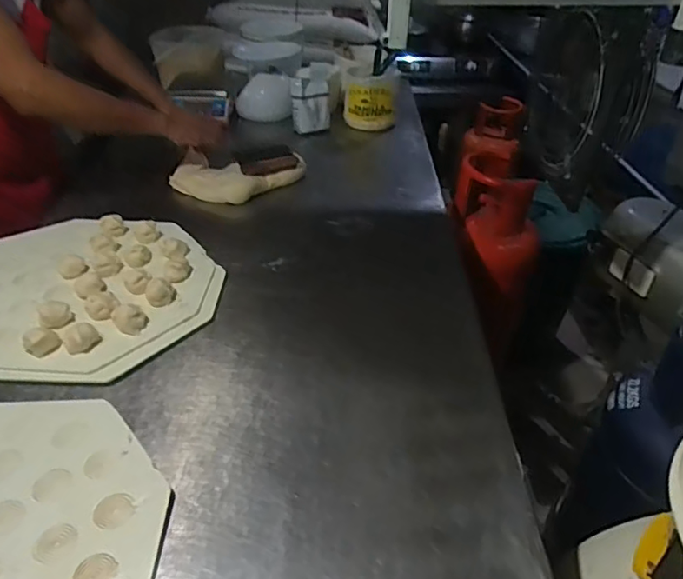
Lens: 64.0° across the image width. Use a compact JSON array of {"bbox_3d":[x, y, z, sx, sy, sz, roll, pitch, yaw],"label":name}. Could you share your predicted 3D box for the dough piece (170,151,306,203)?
[{"bbox_3d":[-0.245,-0.261,1.275,0.302,0.057,0.145,4,37,2],"label":"dough piece"}]

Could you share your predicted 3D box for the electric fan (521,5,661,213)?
[{"bbox_3d":[0.444,-0.381,1.041,0.083,0.300,0.402,0,37,-2],"label":"electric fan"}]

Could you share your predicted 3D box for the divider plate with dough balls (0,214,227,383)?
[{"bbox_3d":[-0.481,-0.008,0.938,0.533,0.051,0.393,2,37,0],"label":"divider plate with dough balls"}]

